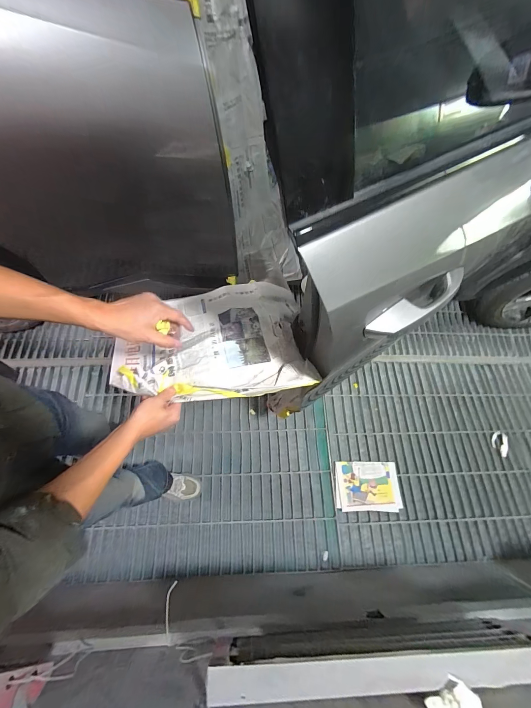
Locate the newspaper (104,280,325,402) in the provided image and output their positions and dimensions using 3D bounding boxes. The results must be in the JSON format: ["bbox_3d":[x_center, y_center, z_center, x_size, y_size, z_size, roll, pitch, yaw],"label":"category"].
[{"bbox_3d":[-0.108,-0.036,0.657,0.430,0.083,0.333,-8,51,-7],"label":"newspaper"}]

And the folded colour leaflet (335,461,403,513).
[{"bbox_3d":[0.449,0.582,1.281,0.282,0.013,0.199,2,63,-3],"label":"folded colour leaflet"}]

